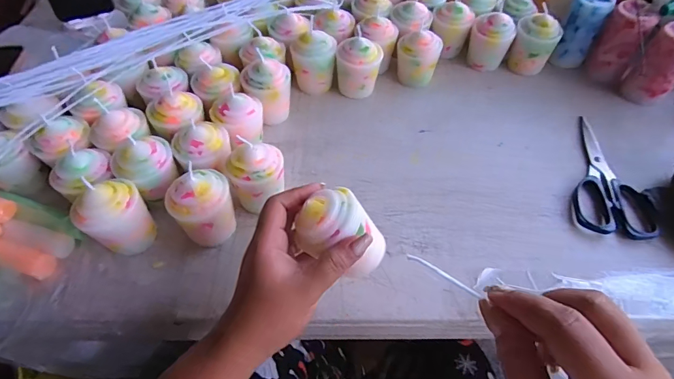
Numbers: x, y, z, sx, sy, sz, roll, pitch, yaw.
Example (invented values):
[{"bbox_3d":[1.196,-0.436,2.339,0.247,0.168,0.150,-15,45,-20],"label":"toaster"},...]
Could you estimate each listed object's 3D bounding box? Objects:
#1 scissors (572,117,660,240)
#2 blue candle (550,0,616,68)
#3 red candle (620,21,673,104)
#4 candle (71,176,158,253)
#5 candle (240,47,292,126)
[{"bbox_3d":[0.301,-0.023,0.452,0.077,0.011,0.175,7,54,5],"label":"scissors"},{"bbox_3d":[0.337,-0.223,0.549,0.045,0.091,0.045,25,58,17],"label":"blue candle"},{"bbox_3d":[0.414,-0.158,0.502,0.050,0.094,0.050,-34,61,-22],"label":"red candle"},{"bbox_3d":[-0.207,0.024,0.370,0.055,0.067,0.058,38,63,24],"label":"candle"},{"bbox_3d":[-0.083,-0.122,0.478,0.057,0.070,0.050,-33,60,-22],"label":"candle"}]

